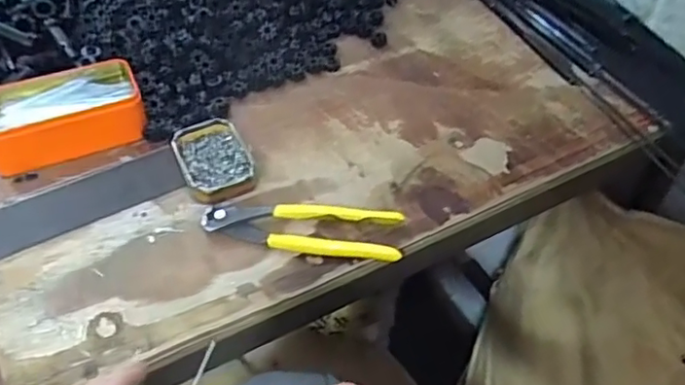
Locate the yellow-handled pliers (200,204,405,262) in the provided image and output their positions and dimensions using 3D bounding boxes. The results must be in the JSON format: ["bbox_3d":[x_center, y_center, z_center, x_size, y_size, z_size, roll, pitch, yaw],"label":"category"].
[{"bbox_3d":[-0.035,0.031,0.501,0.163,0.018,0.047,6,47,5],"label":"yellow-handled pliers"}]

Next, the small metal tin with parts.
[{"bbox_3d":[-0.117,-0.030,0.550,0.061,0.020,0.086,-20,50,-19],"label":"small metal tin with parts"}]

